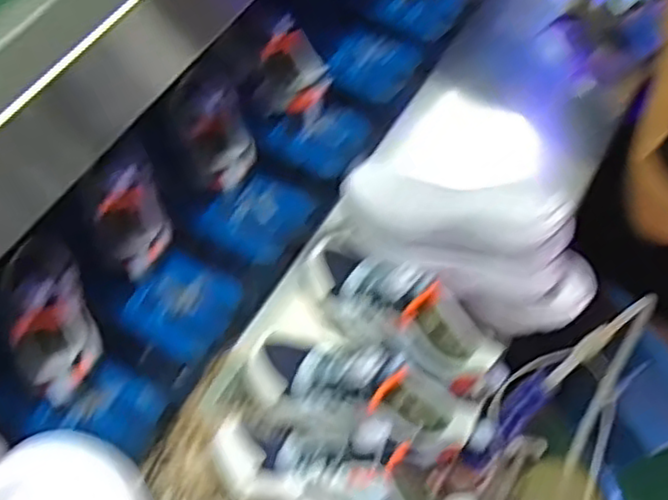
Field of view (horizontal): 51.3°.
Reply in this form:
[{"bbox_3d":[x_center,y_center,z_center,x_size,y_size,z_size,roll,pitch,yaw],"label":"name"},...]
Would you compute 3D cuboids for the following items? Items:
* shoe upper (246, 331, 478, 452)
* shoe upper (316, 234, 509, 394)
[{"bbox_3d":[0.019,0.116,0.614,0.215,0.080,0.079,13,60,21],"label":"shoe upper"},{"bbox_3d":[0.061,0.053,0.654,0.220,0.088,0.079,40,67,19],"label":"shoe upper"}]

